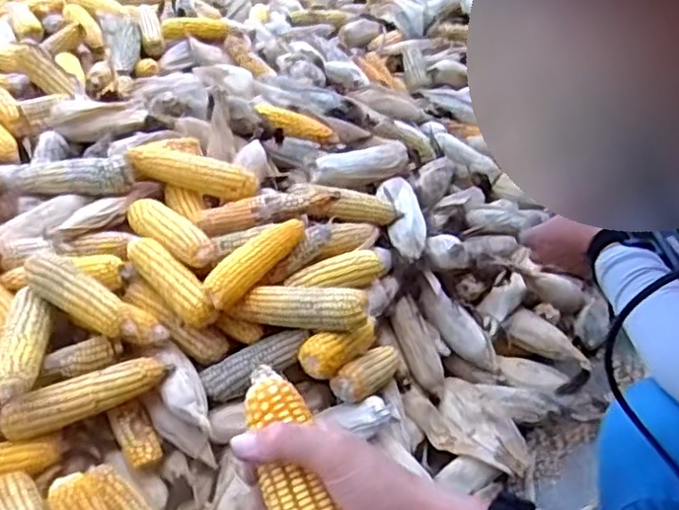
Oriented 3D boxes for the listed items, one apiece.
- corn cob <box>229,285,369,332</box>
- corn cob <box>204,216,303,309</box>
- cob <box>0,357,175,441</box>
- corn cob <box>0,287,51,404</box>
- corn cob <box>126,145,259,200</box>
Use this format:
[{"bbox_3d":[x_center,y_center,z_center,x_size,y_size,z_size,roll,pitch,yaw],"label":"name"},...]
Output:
[{"bbox_3d":[-0.051,0.064,0.882,0.174,0.046,0.040,4,40,8],"label":"corn cob"},{"bbox_3d":[-0.111,0.005,0.902,0.046,0.038,0.158,21,45,25],"label":"corn cob"},{"bbox_3d":[-0.300,0.167,0.832,0.195,0.041,0.040,-15,41,-15],"label":"cob"},{"bbox_3d":[-0.377,0.110,0.829,0.052,0.042,0.167,-6,40,-5],"label":"corn cob"},{"bbox_3d":[-0.215,-0.124,1.028,0.190,0.044,0.054,14,39,-7],"label":"corn cob"}]

